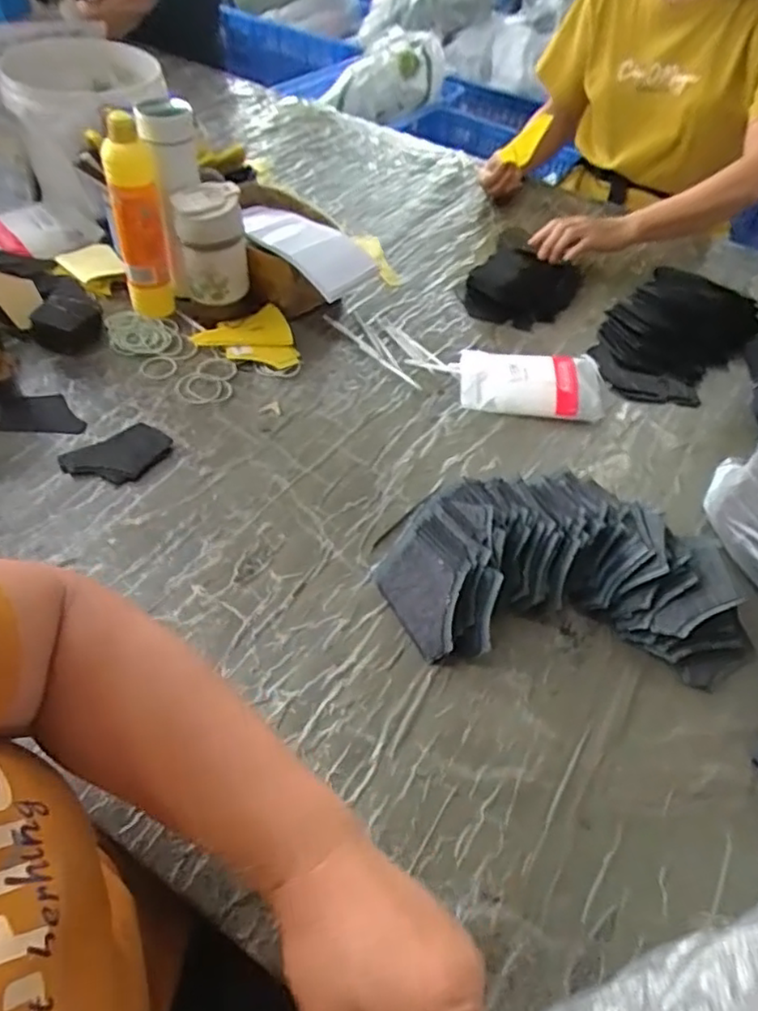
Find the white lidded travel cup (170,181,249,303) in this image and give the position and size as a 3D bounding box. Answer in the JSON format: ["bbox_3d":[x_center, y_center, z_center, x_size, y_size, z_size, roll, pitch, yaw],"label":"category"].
[{"bbox_3d":[-0.209,-0.323,0.807,0.080,0.128,0.069,-4,51,-10],"label":"white lidded travel cup"}]

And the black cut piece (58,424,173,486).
[{"bbox_3d":[-0.276,-0.051,0.688,0.105,0.016,0.065,-31,60,-29],"label":"black cut piece"}]

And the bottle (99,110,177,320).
[{"bbox_3d":[-0.285,-0.329,0.772,0.056,0.231,0.047,-14,52,-17],"label":"bottle"}]

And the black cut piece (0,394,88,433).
[{"bbox_3d":[-0.373,-0.104,0.724,0.092,0.006,0.059,2,53,-6],"label":"black cut piece"}]

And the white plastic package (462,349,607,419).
[{"bbox_3d":[0.193,-0.160,0.813,0.176,0.026,0.112,7,49,-1],"label":"white plastic package"}]

